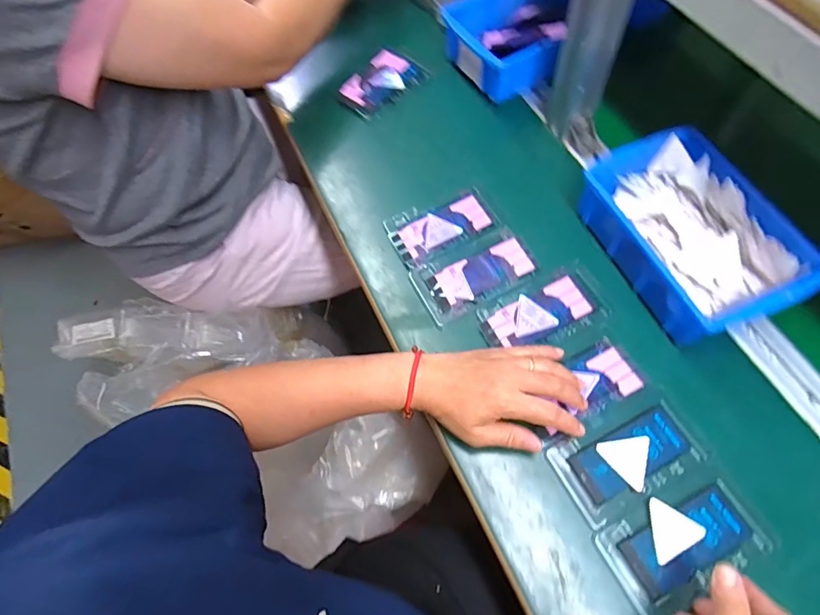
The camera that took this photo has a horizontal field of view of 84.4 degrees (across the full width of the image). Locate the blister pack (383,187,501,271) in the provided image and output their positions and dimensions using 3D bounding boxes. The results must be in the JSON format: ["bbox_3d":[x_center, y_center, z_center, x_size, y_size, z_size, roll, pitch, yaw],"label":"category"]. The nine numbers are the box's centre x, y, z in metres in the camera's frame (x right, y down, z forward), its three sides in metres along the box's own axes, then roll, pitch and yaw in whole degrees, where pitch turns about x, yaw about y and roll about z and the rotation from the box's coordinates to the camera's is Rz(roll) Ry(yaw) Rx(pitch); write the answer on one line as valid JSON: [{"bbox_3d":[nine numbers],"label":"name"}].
[{"bbox_3d":[0.036,-0.093,0.520,0.118,0.006,0.078,-27,66,-7],"label":"blister pack"}]

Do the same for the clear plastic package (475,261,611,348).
[{"bbox_3d":[0.138,0.006,0.461,0.129,0.004,0.069,-26,66,-7],"label":"clear plastic package"}]

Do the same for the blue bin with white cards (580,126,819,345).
[{"bbox_3d":[0.277,-0.076,0.457,0.142,0.063,0.211,-25,66,-7],"label":"blue bin with white cards"}]

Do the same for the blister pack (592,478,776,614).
[{"bbox_3d":[0.223,0.194,0.369,0.122,0.010,0.072,-27,67,-9],"label":"blister pack"}]

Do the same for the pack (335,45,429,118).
[{"bbox_3d":[-0.041,-0.316,0.629,0.118,0.007,0.078,-43,69,-14],"label":"pack"}]

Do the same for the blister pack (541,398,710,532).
[{"bbox_3d":[0.192,0.133,0.402,0.119,0.010,0.072,-29,66,-8],"label":"blister pack"}]

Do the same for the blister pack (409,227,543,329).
[{"bbox_3d":[0.070,-0.038,0.490,0.130,0.009,0.075,-28,66,-8],"label":"blister pack"}]

